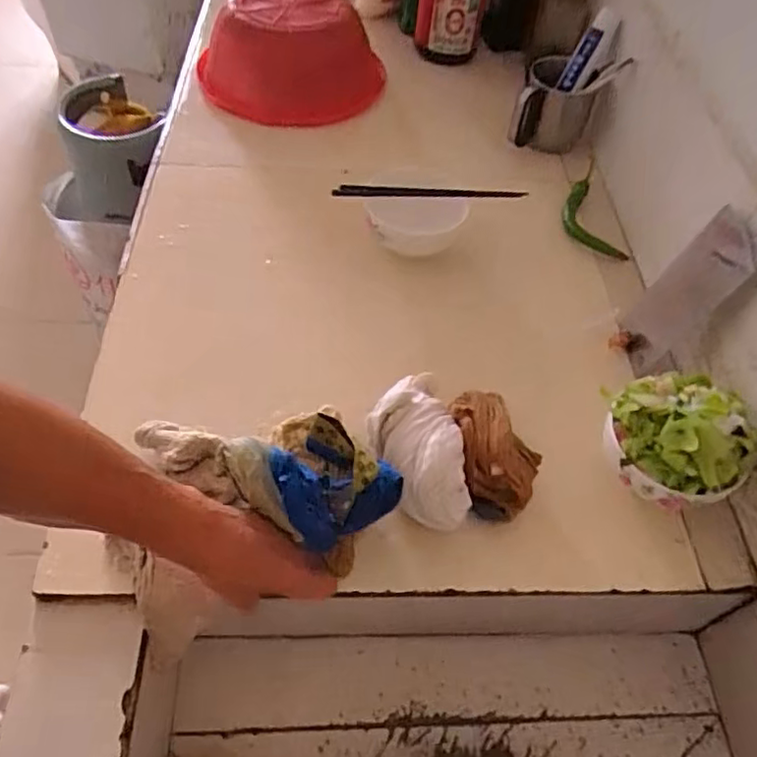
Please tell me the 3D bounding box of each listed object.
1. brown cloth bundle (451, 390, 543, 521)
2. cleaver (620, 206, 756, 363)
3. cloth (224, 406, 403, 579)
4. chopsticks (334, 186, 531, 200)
[{"bbox_3d":[0.110,0.078,0.609,0.075,0.059,0.122,-1,53,-7],"label":"brown cloth bundle"},{"bbox_3d":[0.344,-0.122,0.629,0.026,0.273,0.084,5,57,-13],"label":"cleaver"},{"bbox_3d":[-0.058,0.092,0.539,0.128,0.086,0.096,39,59,22],"label":"cloth"},{"bbox_3d":[0.066,-0.230,0.777,0.241,0.011,0.021,-1,53,-6],"label":"chopsticks"}]

